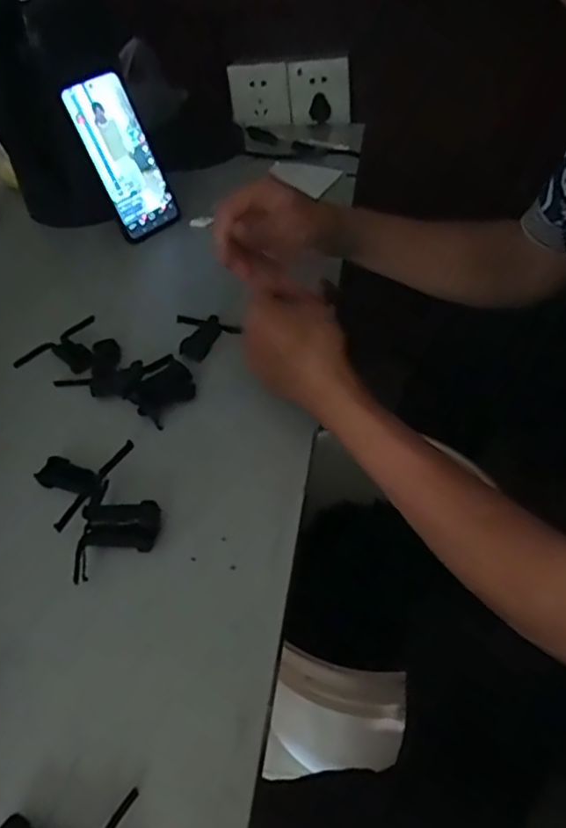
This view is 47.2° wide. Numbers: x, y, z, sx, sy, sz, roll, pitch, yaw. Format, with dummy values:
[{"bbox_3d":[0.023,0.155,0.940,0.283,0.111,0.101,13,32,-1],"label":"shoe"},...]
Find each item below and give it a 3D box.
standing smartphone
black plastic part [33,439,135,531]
[{"bbox_3d":[-0.167,-0.271,0.689,0.077,0.161,0.009,-39,32,-30],"label":"standing smartphone"},{"bbox_3d":[-0.149,0.043,0.456,0.052,0.011,0.081,15,47,20],"label":"black plastic part"}]

